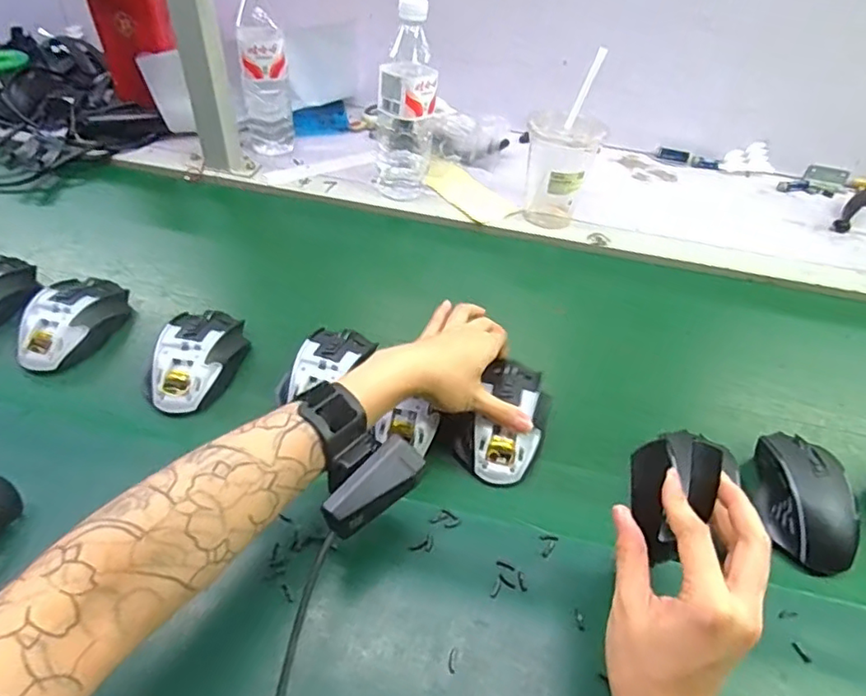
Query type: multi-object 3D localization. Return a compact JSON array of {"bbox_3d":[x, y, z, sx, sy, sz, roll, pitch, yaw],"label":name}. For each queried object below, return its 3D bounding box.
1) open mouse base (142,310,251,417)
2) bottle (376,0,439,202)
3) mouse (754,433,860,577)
[{"bbox_3d":[-0.212,0.007,0.532,0.077,0.033,0.109,6,46,1],"label":"open mouse base"},{"bbox_3d":[-0.033,-0.292,0.711,0.073,0.219,0.058,3,46,-2],"label":"bottle"},{"bbox_3d":[0.299,0.116,0.465,0.065,0.035,0.118,7,46,2],"label":"mouse"}]

